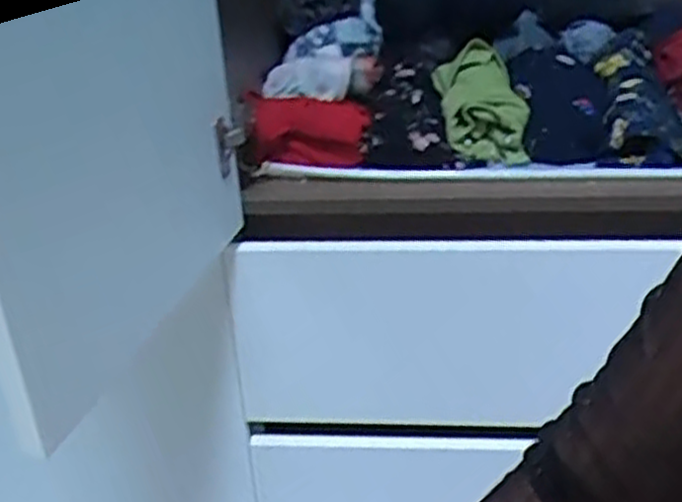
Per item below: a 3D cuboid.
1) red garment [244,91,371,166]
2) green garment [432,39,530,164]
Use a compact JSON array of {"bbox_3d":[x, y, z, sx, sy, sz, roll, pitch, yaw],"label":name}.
[{"bbox_3d":[-0.037,-0.137,0.879,0.133,0.061,0.084,-9,28,-12],"label":"red garment"},{"bbox_3d":[0.162,-0.180,0.917,0.094,0.052,0.182,-3,43,0],"label":"green garment"}]

